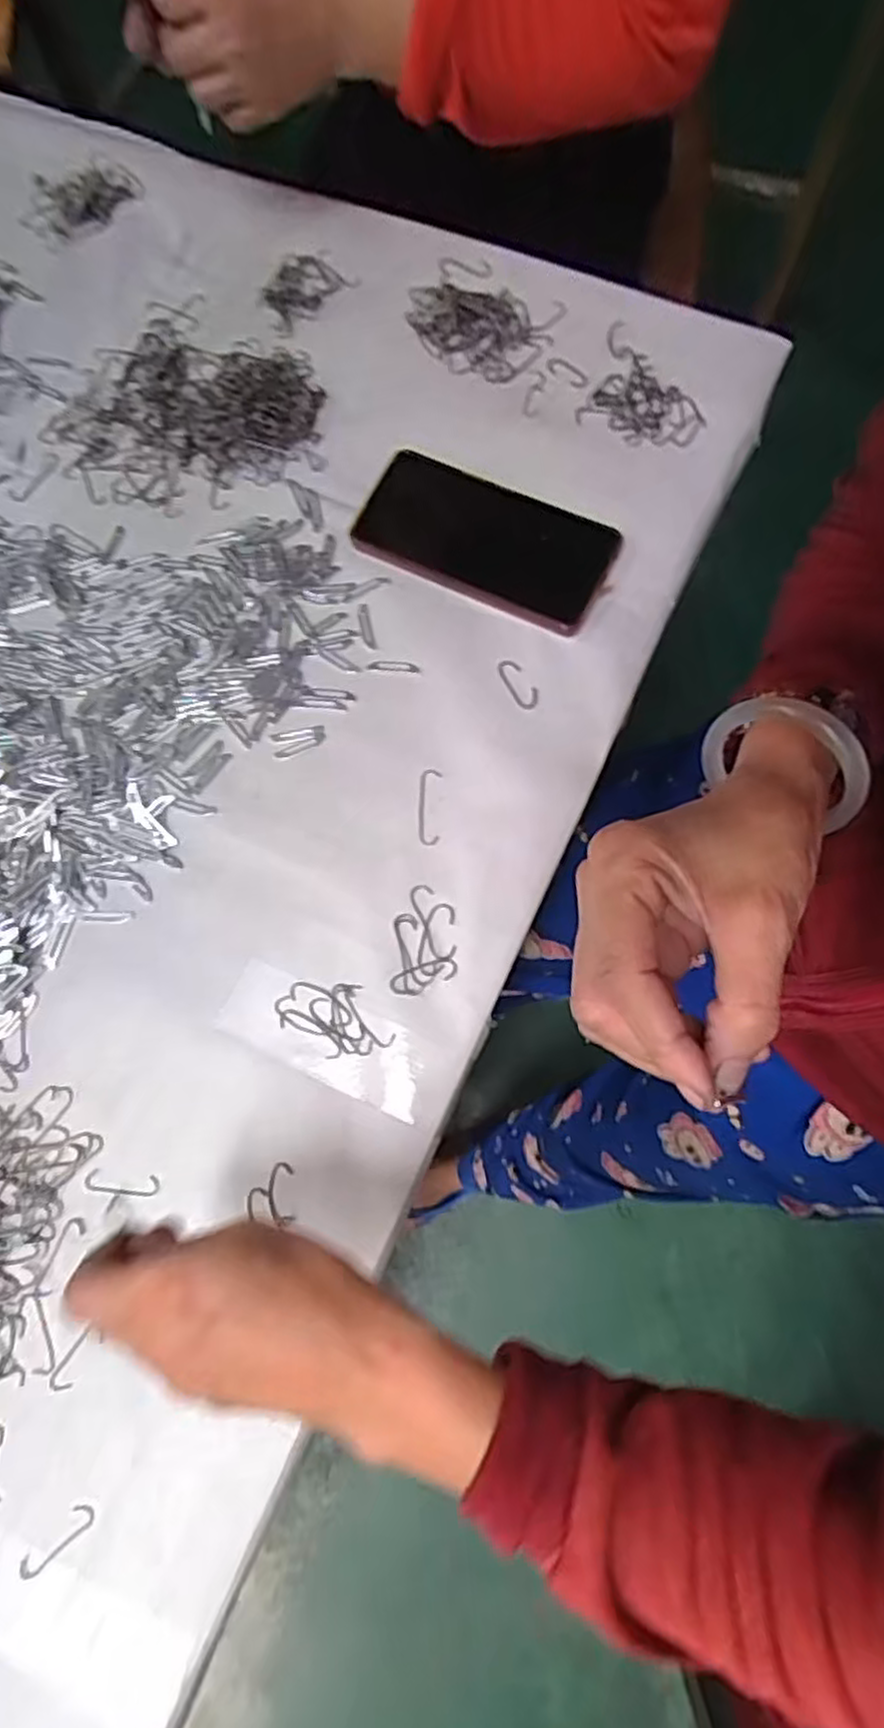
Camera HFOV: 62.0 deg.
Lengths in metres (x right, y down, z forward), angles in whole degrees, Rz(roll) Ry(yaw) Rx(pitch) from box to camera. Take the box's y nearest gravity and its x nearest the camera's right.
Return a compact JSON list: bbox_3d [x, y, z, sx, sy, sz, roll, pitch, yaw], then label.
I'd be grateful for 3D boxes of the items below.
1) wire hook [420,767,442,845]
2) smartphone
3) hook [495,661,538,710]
[{"bbox_3d":[-0.008,-0.035,0.445,0.013,0.004,0.047,2,78,2],"label":"wire hook"},{"bbox_3d":[0.027,-0.210,0.474,0.164,0.015,0.079,26,80,7],"label":"smartphone"},{"bbox_3d":[0.047,-0.113,0.461,0.015,0.004,0.036,-32,79,-5],"label":"hook"}]

